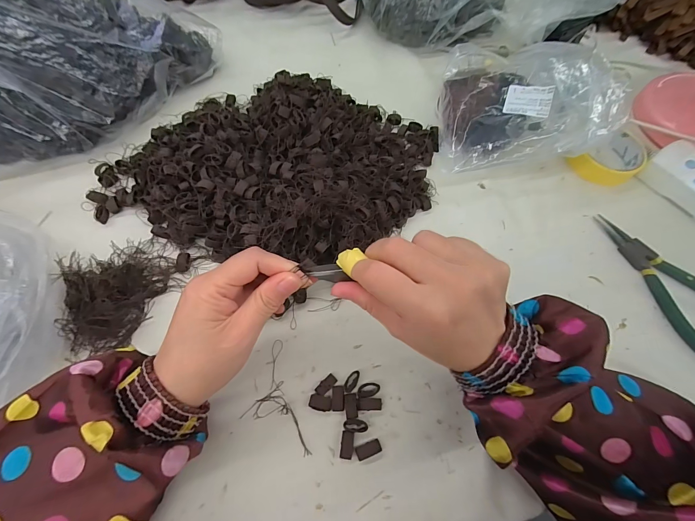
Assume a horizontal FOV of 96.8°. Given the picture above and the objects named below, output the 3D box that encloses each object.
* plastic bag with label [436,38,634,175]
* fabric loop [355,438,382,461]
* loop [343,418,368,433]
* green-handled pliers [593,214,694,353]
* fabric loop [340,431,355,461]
[{"bbox_3d":[0.205,-0.212,0.390,0.168,0.109,0.202,-1,65,-4],"label":"plastic bag with label"},{"bbox_3d":[0.018,0.158,0.258,0.021,0.004,0.011,-18,67,-12],"label":"fabric loop"},{"bbox_3d":[0.007,0.141,0.263,0.021,0.006,0.010,6,64,-1],"label":"loop"},{"bbox_3d":[0.343,0.014,0.334,0.062,0.018,0.168,-20,68,-13],"label":"green-handled pliers"},{"bbox_3d":[0.000,0.154,0.257,0.010,0.006,0.020,8,64,0],"label":"fabric loop"}]

